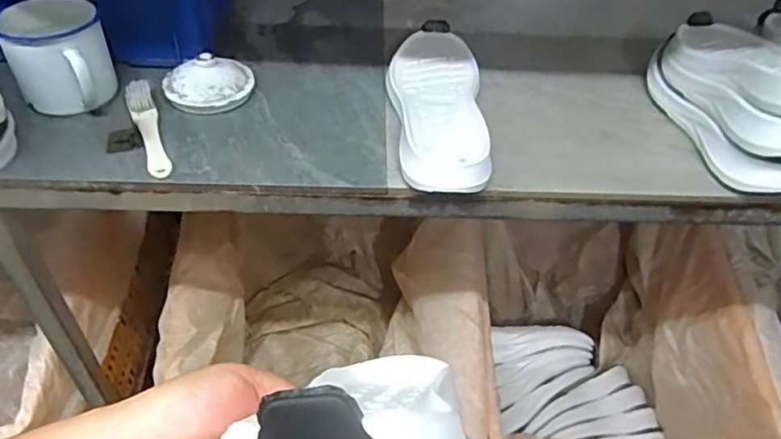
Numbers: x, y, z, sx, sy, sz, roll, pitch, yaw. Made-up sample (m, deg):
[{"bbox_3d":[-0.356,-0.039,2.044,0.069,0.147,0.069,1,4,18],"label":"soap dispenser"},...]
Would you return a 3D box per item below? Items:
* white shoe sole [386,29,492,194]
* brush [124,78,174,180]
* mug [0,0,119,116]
[{"bbox_3d":[0.051,-0.132,0.690,0.112,0.040,0.300,4,44,0],"label":"white shoe sole"},{"bbox_3d":[-0.258,-0.098,0.647,0.027,0.020,0.155,-17,48,-20],"label":"brush"},{"bbox_3d":[-0.363,-0.176,0.665,0.101,0.094,0.111,-13,47,-17],"label":"mug"}]

